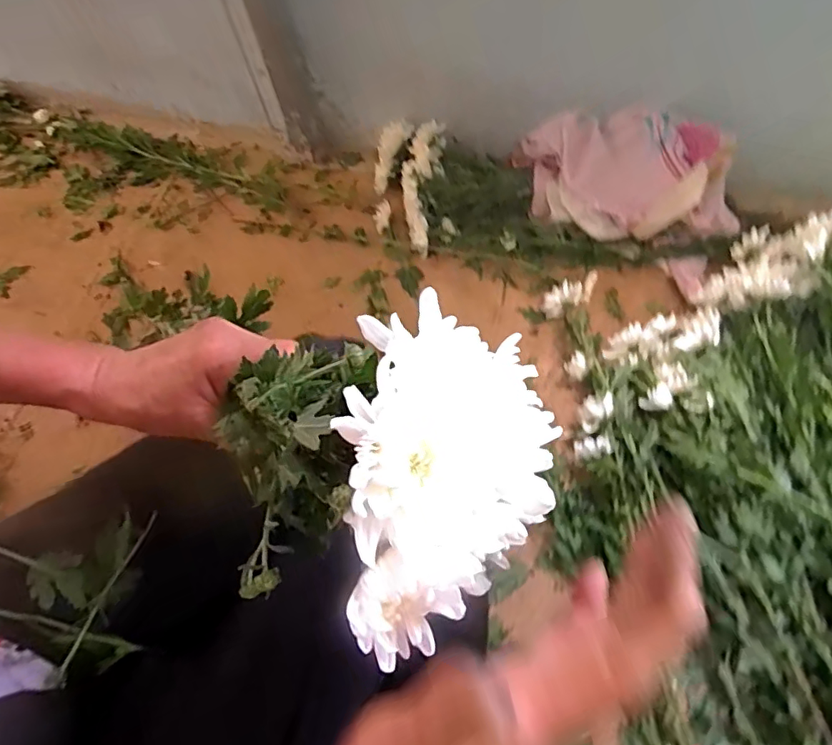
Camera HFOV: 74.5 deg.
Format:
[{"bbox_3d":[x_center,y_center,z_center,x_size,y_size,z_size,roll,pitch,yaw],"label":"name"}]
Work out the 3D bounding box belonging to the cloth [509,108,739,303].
[{"bbox_3d":[0.320,-0.298,0.868,0.370,0.165,0.151,24,69,16],"label":"cloth"}]

